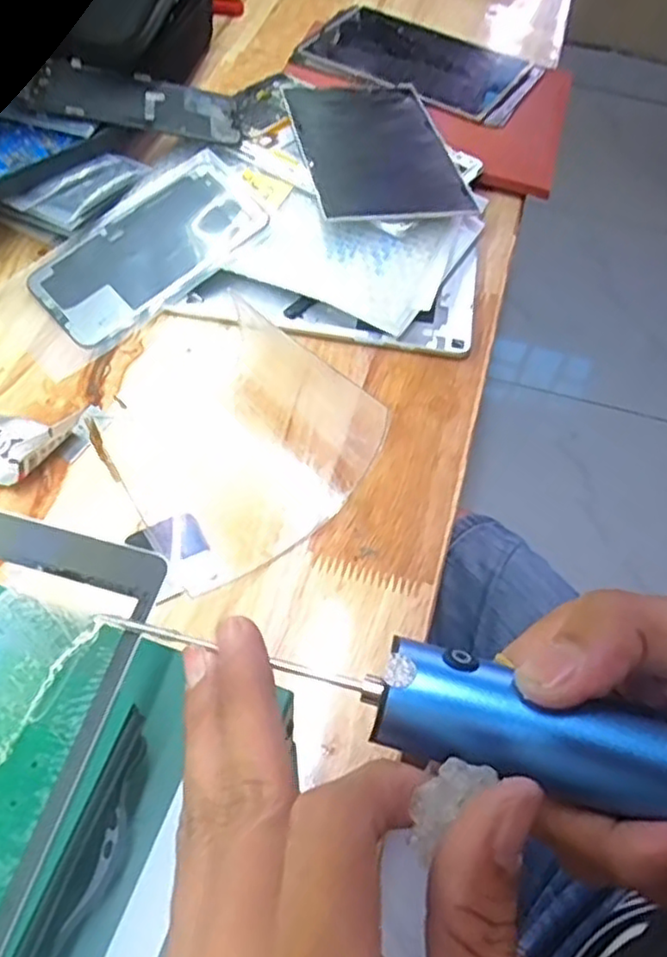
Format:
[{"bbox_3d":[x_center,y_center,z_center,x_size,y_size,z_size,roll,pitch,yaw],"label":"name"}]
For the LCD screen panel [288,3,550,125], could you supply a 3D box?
[{"bbox_3d":[0.075,-0.376,0.616,0.198,0.019,0.112,29,60,14],"label":"LCD screen panel"}]

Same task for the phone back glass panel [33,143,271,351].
[{"bbox_3d":[-0.124,-0.157,0.471,0.076,0.005,0.160,44,75,10],"label":"phone back glass panel"}]

